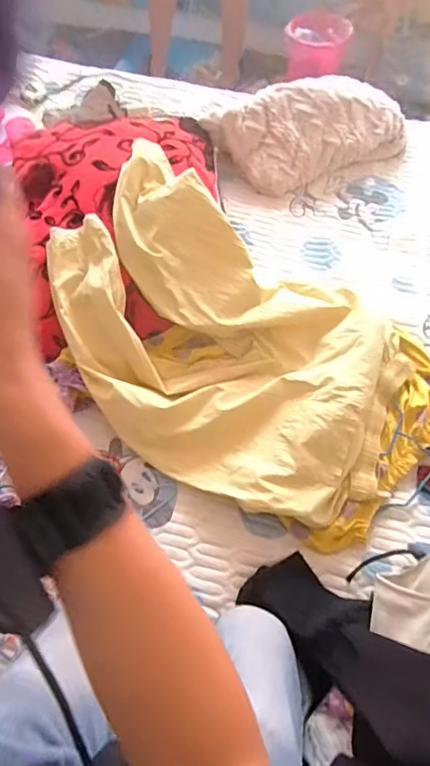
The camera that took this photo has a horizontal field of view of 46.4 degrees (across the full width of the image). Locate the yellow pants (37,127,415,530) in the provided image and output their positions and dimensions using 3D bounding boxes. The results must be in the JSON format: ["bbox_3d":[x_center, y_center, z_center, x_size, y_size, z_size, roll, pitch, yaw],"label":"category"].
[{"bbox_3d":[0.028,-0.079,0.872,0.697,0.186,0.464,25,63,15],"label":"yellow pants"}]

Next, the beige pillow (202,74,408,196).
[{"bbox_3d":[0.232,-0.614,1.222,0.454,0.126,0.243,-25,63,-13],"label":"beige pillow"}]

